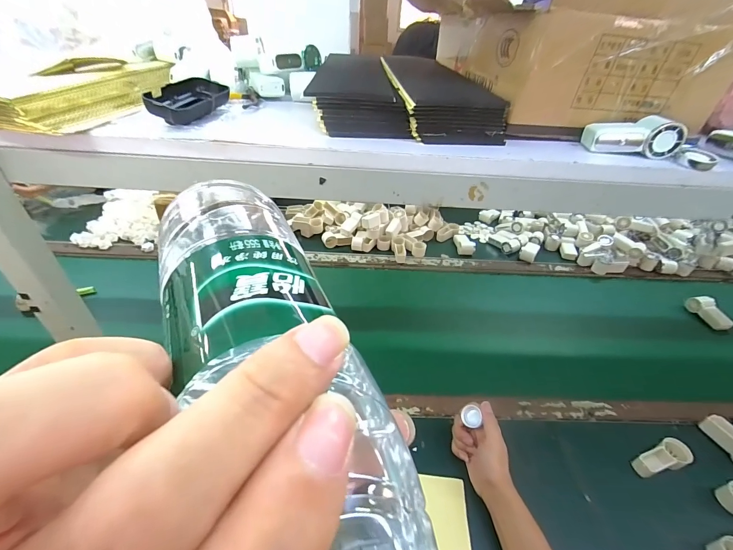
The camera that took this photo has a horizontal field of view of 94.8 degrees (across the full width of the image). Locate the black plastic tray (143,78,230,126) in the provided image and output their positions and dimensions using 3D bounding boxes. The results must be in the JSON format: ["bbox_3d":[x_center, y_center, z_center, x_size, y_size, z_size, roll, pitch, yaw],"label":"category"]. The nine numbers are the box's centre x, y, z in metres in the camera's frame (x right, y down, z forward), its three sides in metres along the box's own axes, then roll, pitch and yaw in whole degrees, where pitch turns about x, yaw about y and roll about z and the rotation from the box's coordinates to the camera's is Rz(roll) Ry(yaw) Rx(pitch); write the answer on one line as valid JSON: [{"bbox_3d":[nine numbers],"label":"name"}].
[{"bbox_3d":[-0.209,-0.206,0.401,0.063,0.031,0.115,5,38,2],"label":"black plastic tray"}]

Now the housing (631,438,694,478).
[{"bbox_3d":[0.471,0.291,0.533,0.091,0.032,0.038,-13,41,-20],"label":"housing"}]

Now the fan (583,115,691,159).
[{"bbox_3d":[0.310,-0.164,0.398,0.094,0.041,0.047,8,38,6],"label":"fan"}]

